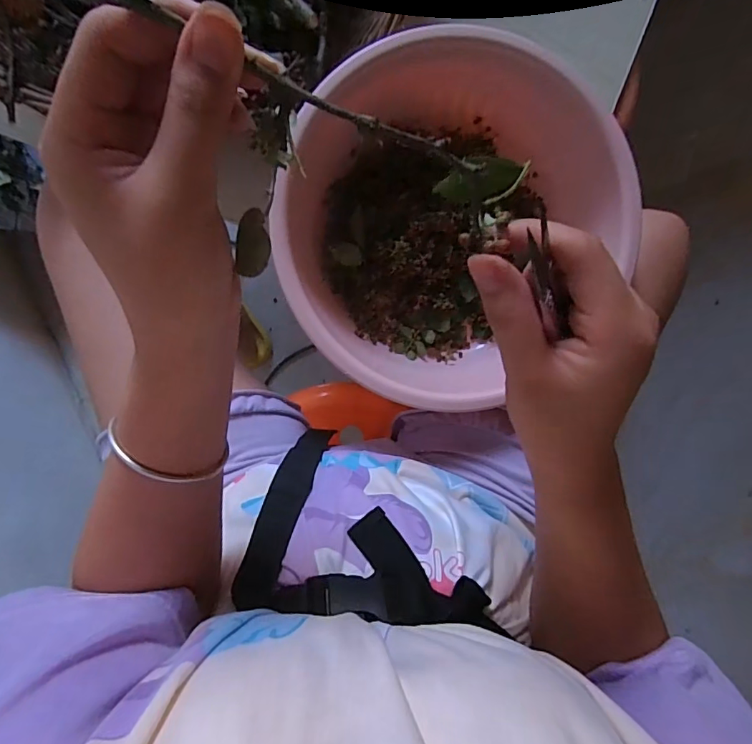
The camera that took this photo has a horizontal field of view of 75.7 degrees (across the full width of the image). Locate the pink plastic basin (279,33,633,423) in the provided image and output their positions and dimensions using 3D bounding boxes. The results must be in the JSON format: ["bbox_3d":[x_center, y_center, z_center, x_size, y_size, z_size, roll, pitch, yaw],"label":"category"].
[{"bbox_3d":[0.055,-0.135,0.474,0.291,0.137,0.305,0,93,-9],"label":"pink plastic basin"}]

